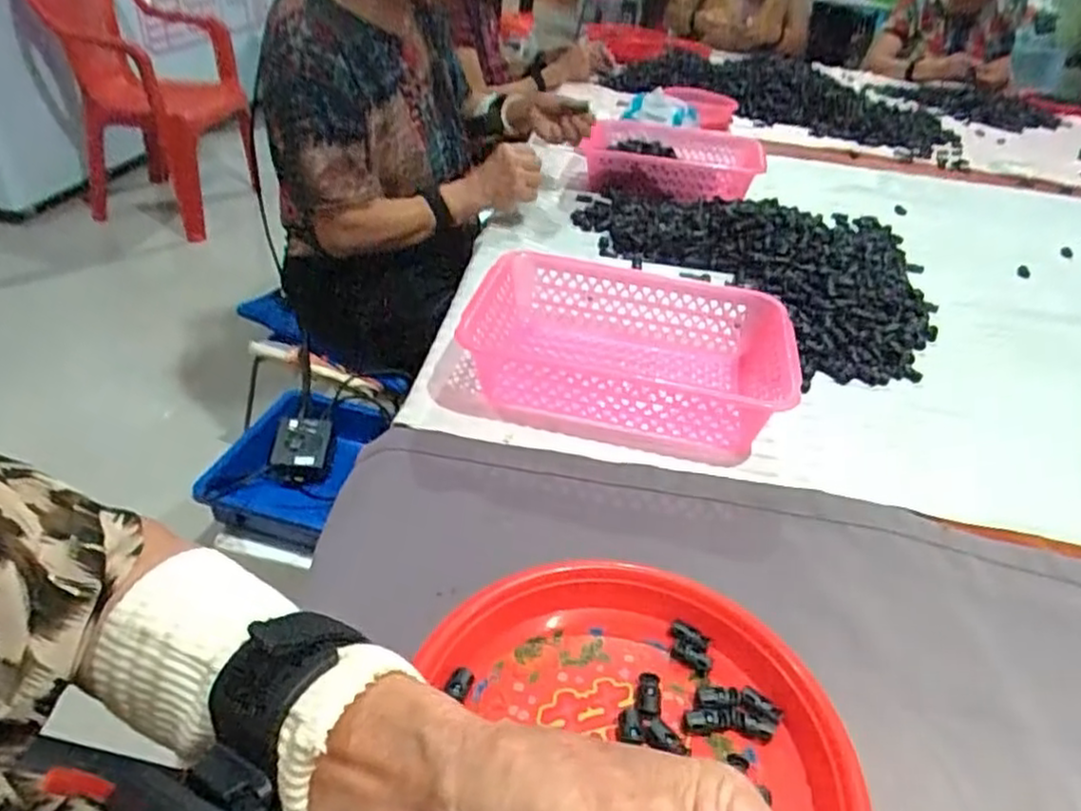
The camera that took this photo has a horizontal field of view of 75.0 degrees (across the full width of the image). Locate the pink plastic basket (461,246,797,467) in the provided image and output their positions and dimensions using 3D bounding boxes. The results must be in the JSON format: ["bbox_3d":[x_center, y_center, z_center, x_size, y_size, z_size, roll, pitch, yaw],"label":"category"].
[{"bbox_3d":[0.093,-0.057,0.703,0.314,0.078,0.221,11,37,6],"label":"pink plastic basket"}]

